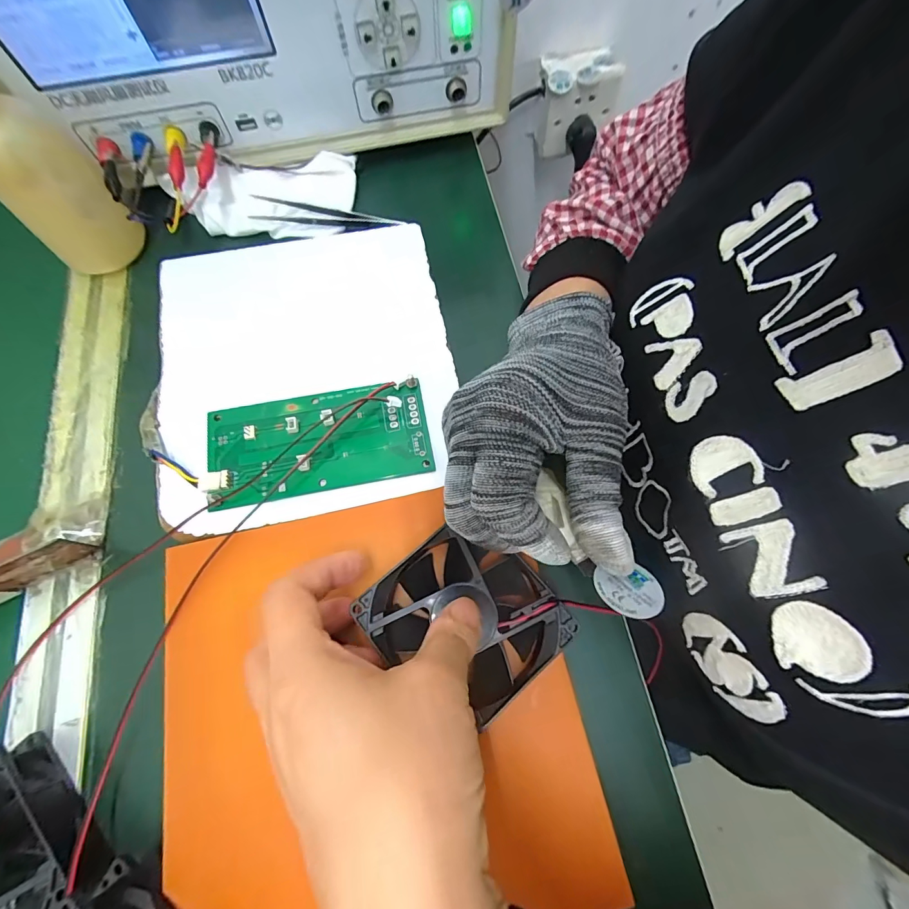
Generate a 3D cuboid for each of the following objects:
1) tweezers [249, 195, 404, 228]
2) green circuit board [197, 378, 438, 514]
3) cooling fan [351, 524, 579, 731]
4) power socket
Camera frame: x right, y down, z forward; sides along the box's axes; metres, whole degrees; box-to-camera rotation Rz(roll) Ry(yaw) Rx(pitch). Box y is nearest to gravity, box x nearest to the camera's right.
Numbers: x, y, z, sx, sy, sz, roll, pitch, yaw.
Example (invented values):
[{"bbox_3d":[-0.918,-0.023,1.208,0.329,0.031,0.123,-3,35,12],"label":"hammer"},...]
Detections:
[{"bbox_3d":[-0.099,-0.189,0.325,0.117,0.010,0.019,5,71,3],"label":"tweezers"},{"bbox_3d":[-0.084,-0.010,0.253,0.132,0.013,0.064,-10,71,-3],"label":"green circuit board"},{"bbox_3d":[0.005,0.080,0.207,0.082,0.028,0.076,43,77,14],"label":"cooling fan"},{"bbox_3d":[0.144,-0.424,0.498,0.093,0.080,0.055,-13,71,-4],"label":"power socket"}]

